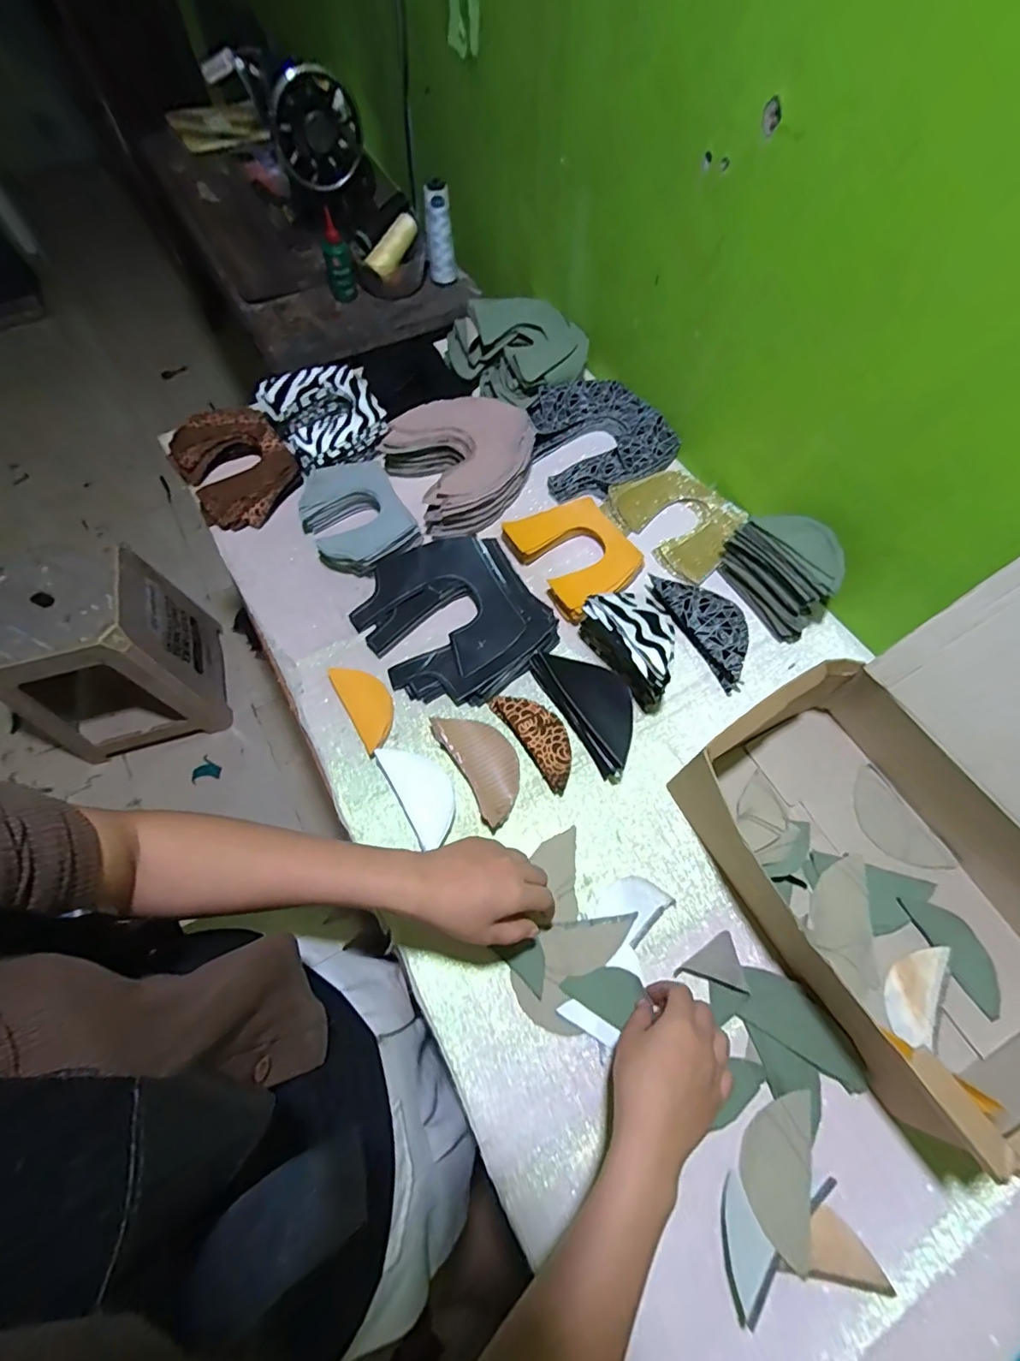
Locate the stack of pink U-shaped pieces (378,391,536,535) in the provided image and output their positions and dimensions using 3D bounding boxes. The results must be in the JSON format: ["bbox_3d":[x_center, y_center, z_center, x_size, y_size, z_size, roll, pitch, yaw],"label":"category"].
[{"bbox_3d":[-0.059,-0.295,0.696,0.184,0.059,0.179,-31,69,-13],"label":"stack of pink U-shaped pieces"}]

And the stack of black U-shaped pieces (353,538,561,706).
[{"bbox_3d":[-0.067,-0.074,0.606,0.189,0.035,0.204,-29,68,-12],"label":"stack of black U-shaped pieces"}]

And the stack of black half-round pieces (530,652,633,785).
[{"bbox_3d":[0.090,0.024,0.559,0.071,0.048,0.155,-29,68,-12],"label":"stack of black half-round pieces"}]

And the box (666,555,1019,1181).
[{"bbox_3d":[0.373,0.114,0.401,0.333,0.243,0.337,-27,68,-11],"label":"box"}]

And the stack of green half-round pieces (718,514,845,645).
[{"bbox_3d":[0.318,-0.131,0.601,0.072,0.087,0.135,-27,68,-11],"label":"stack of green half-round pieces"}]

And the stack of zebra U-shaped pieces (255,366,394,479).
[{"bbox_3d":[-0.249,-0.355,0.725,0.146,0.063,0.152,-27,68,-11],"label":"stack of zebra U-shaped pieces"}]

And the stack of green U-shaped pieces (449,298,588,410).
[{"bbox_3d":[0.022,-0.489,0.767,0.179,0.061,0.169,-33,69,-14],"label":"stack of green U-shaped pieces"}]

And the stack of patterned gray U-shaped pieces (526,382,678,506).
[{"bbox_3d":[0.118,-0.338,0.729,0.182,0.042,0.179,-27,68,-11],"label":"stack of patterned gray U-shaped pieces"}]

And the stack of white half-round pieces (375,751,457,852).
[{"bbox_3d":[-0.088,0.111,0.533,0.053,0.015,0.105,-28,68,-12],"label":"stack of white half-round pieces"}]

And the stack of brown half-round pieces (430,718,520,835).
[{"bbox_3d":[-0.026,0.085,0.539,0.059,0.027,0.120,-29,68,-12],"label":"stack of brown half-round pieces"}]

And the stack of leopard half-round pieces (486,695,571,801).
[{"bbox_3d":[0.031,0.057,0.558,0.047,0.021,0.121,-33,69,-14],"label":"stack of leopard half-round pieces"}]

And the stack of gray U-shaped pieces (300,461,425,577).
[{"bbox_3d":[-0.194,-0.205,0.667,0.122,0.037,0.155,-27,68,-12],"label":"stack of gray U-shaped pieces"}]

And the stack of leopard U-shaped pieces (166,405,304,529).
[{"bbox_3d":[-0.369,-0.289,0.704,0.133,0.045,0.179,-33,69,-14],"label":"stack of leopard U-shaped pieces"}]

